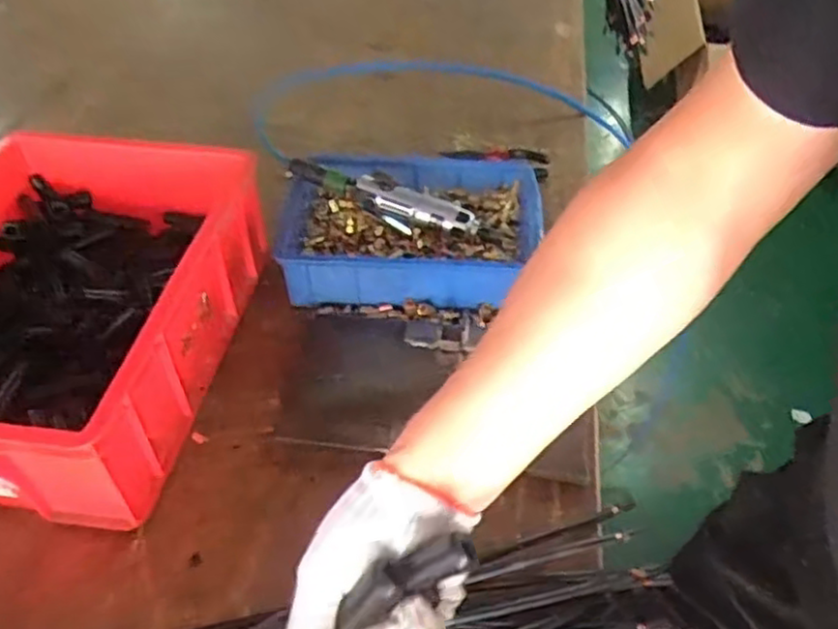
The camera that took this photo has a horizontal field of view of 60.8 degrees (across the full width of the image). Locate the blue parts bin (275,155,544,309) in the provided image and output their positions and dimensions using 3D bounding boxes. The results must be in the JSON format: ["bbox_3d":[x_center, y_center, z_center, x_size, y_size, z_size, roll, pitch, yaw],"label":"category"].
[{"bbox_3d":[-0.011,-0.099,0.853,0.305,0.080,0.201,1,47,0],"label":"blue parts bin"}]

